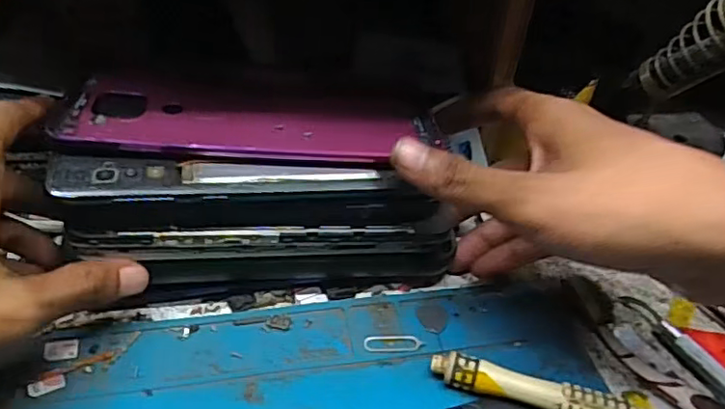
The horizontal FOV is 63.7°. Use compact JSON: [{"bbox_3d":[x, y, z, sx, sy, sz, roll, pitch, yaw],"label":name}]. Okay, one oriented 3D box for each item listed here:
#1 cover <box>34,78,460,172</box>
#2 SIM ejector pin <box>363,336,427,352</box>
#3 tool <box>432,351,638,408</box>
[{"bbox_3d":[-0.045,-0.039,0.260,0.158,0.007,0.066,1,39,-11],"label":"cover"},{"bbox_3d":[0.014,0.059,0.252,0.026,0.004,0.008,1,40,-5],"label":"SIM ejector pin"},{"bbox_3d":[0.089,0.080,0.226,0.124,0.015,0.011,14,40,10],"label":"tool"}]

